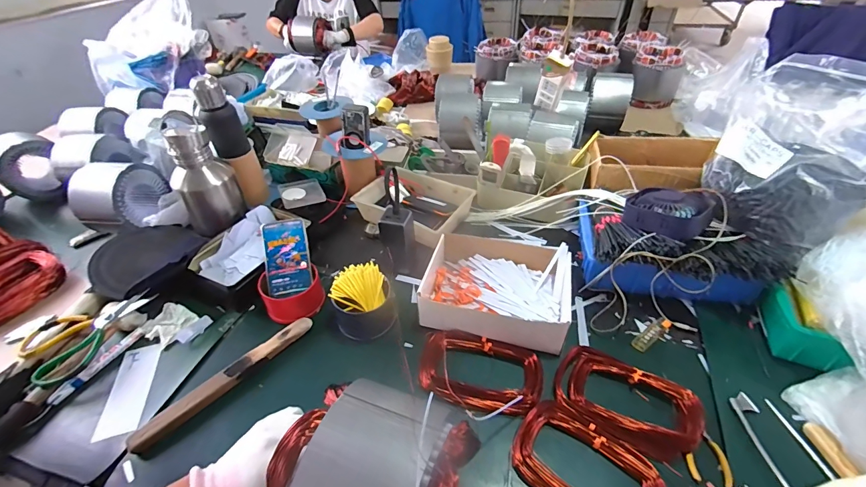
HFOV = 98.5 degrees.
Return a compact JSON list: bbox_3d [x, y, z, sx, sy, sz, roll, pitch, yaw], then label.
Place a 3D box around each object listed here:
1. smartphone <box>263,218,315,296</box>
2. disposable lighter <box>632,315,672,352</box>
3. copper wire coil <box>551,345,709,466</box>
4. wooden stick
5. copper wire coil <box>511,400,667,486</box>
[{"bbox_3d":[-0.267,0.026,0.683,0.079,0.010,0.136,-11,84,-9],"label":"smartphone"},{"bbox_3d":[0.361,0.147,0.615,0.086,0.013,0.025,-30,48,-26],"label":"disposable lighter"},{"bbox_3d":[0.272,0.214,0.526,0.181,0.023,0.110,24,49,27],"label":"copper wire coil"},{"bbox_3d":[-0.313,0.207,0.579,0.030,0.018,0.278,32,53,32],"label":"wooden stick"},{"bbox_3d":[0.194,0.282,0.469,0.175,0.019,0.114,26,50,28],"label":"copper wire coil"}]

